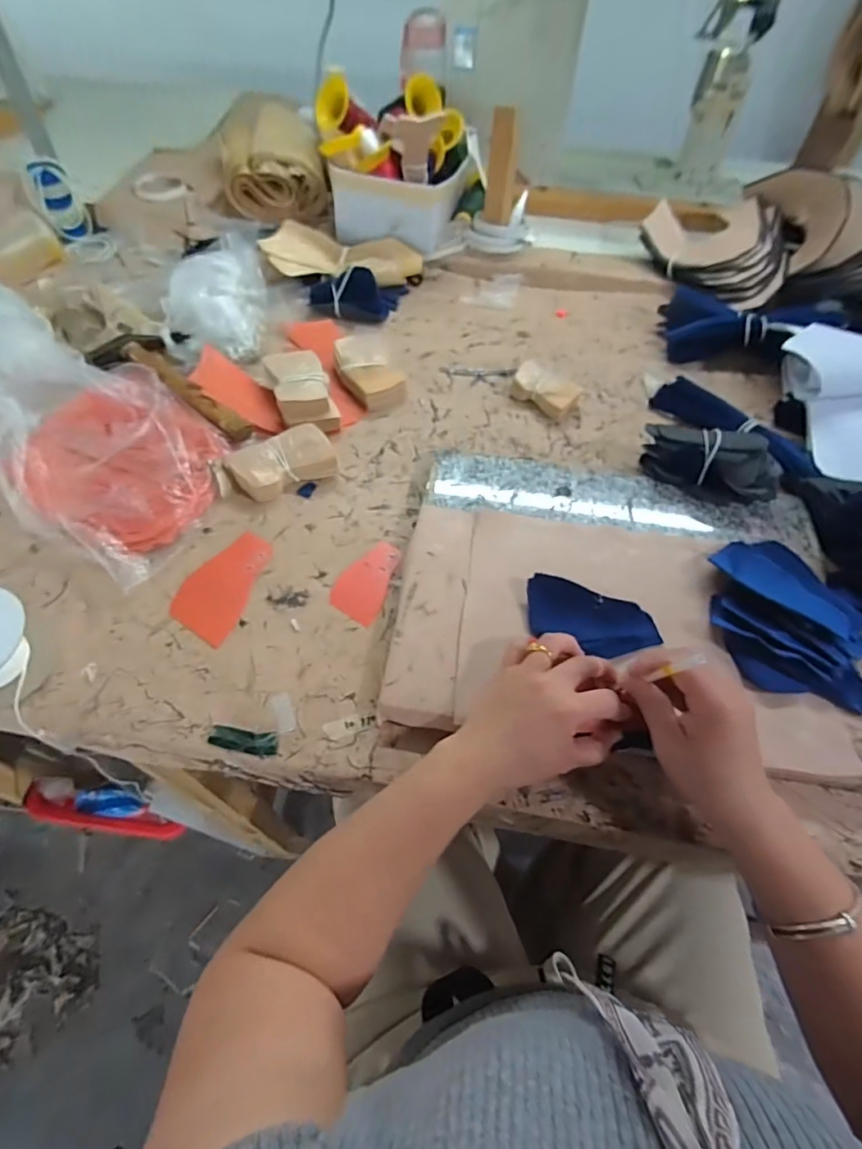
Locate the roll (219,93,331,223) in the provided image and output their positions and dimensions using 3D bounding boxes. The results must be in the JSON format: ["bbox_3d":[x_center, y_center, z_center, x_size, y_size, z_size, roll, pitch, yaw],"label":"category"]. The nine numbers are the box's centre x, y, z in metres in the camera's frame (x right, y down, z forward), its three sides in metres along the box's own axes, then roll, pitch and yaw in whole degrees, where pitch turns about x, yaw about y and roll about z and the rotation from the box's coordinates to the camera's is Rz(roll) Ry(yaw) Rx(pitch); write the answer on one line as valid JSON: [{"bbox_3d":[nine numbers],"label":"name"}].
[{"bbox_3d":[-0.264,-0.691,0.851,0.149,0.094,0.285,-11,58,-10],"label":"roll"}]

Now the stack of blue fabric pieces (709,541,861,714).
[{"bbox_3d":[0.316,0.034,0.461,0.125,0.038,0.138,11,57,5],"label":"stack of blue fabric pieces"}]

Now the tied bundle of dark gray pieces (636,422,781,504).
[{"bbox_3d":[0.295,-0.117,0.555,0.135,0.052,0.058,24,59,13],"label":"tied bundle of dark gray pieces"}]

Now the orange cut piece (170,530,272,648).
[{"bbox_3d":[-0.197,0.008,0.502,0.068,0.004,0.115,18,58,10],"label":"orange cut piece"}]

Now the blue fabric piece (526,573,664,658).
[{"bbox_3d":[0.142,0.039,0.459,0.114,0.017,0.059,10,57,4],"label":"blue fabric piece"}]

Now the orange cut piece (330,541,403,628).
[{"bbox_3d":[-0.059,0.003,0.507,0.049,0.004,0.089,22,58,12],"label":"orange cut piece"}]

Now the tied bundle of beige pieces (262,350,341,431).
[{"bbox_3d":[-0.154,-0.220,0.624,0.062,0.039,0.112,-17,59,-13],"label":"tied bundle of beige pieces"}]

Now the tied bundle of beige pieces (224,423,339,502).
[{"bbox_3d":[-0.161,-0.122,0.570,0.107,0.035,0.066,-25,61,-17],"label":"tied bundle of beige pieces"}]

